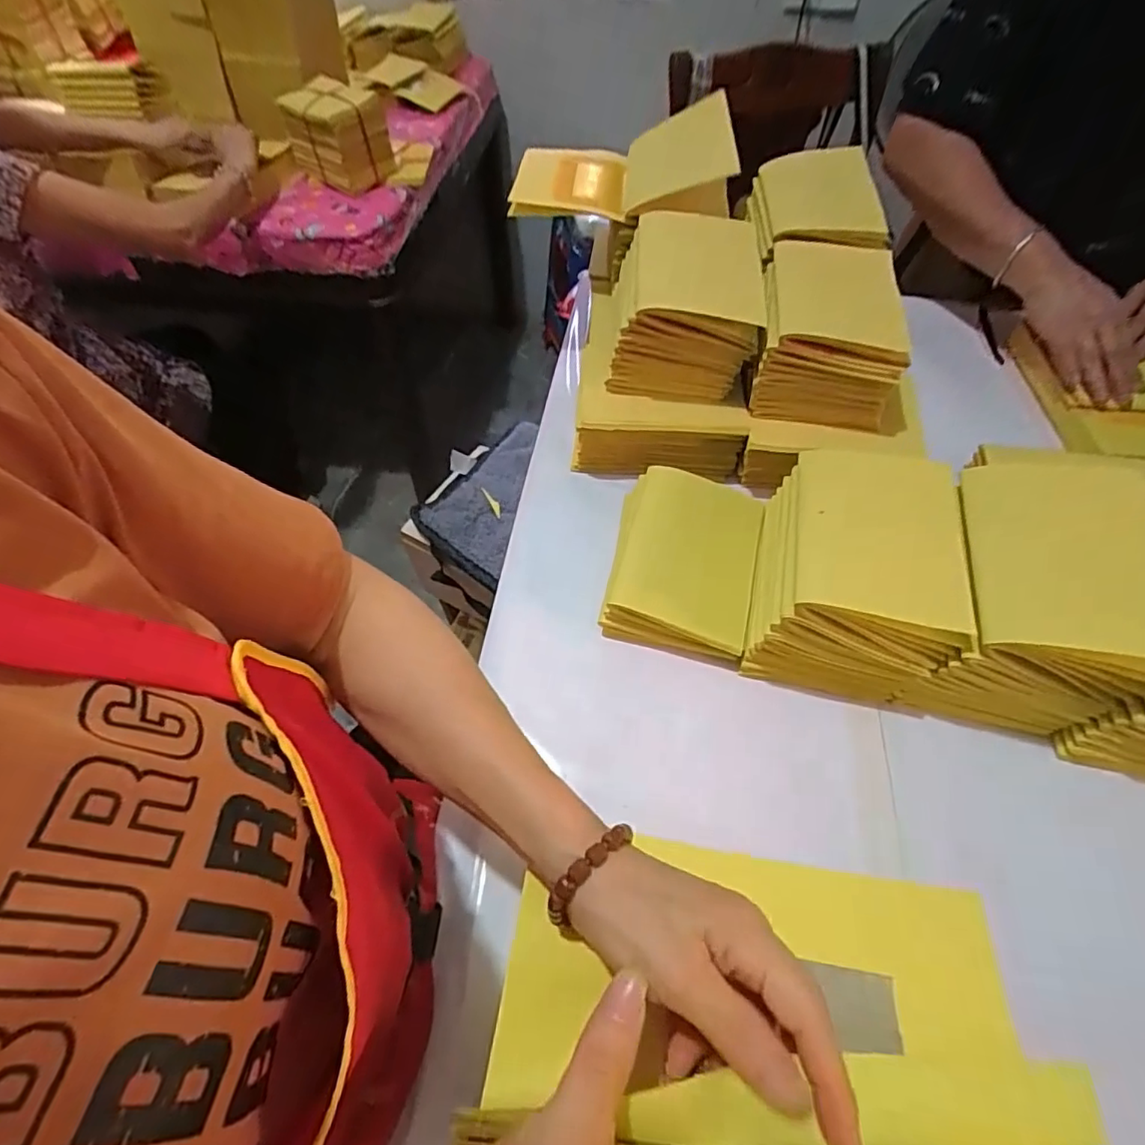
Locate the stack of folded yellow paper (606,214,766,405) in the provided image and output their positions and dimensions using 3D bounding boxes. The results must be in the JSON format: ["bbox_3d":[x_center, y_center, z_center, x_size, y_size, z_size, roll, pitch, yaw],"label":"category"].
[{"bbox_3d":[0.117,-0.262,0.594,0.142,0.100,0.177,9,55,6],"label":"stack of folded yellow paper"}]

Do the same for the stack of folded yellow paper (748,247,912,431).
[{"bbox_3d":[0.250,-0.234,0.576,0.132,0.088,0.166,10,55,7],"label":"stack of folded yellow paper"}]

